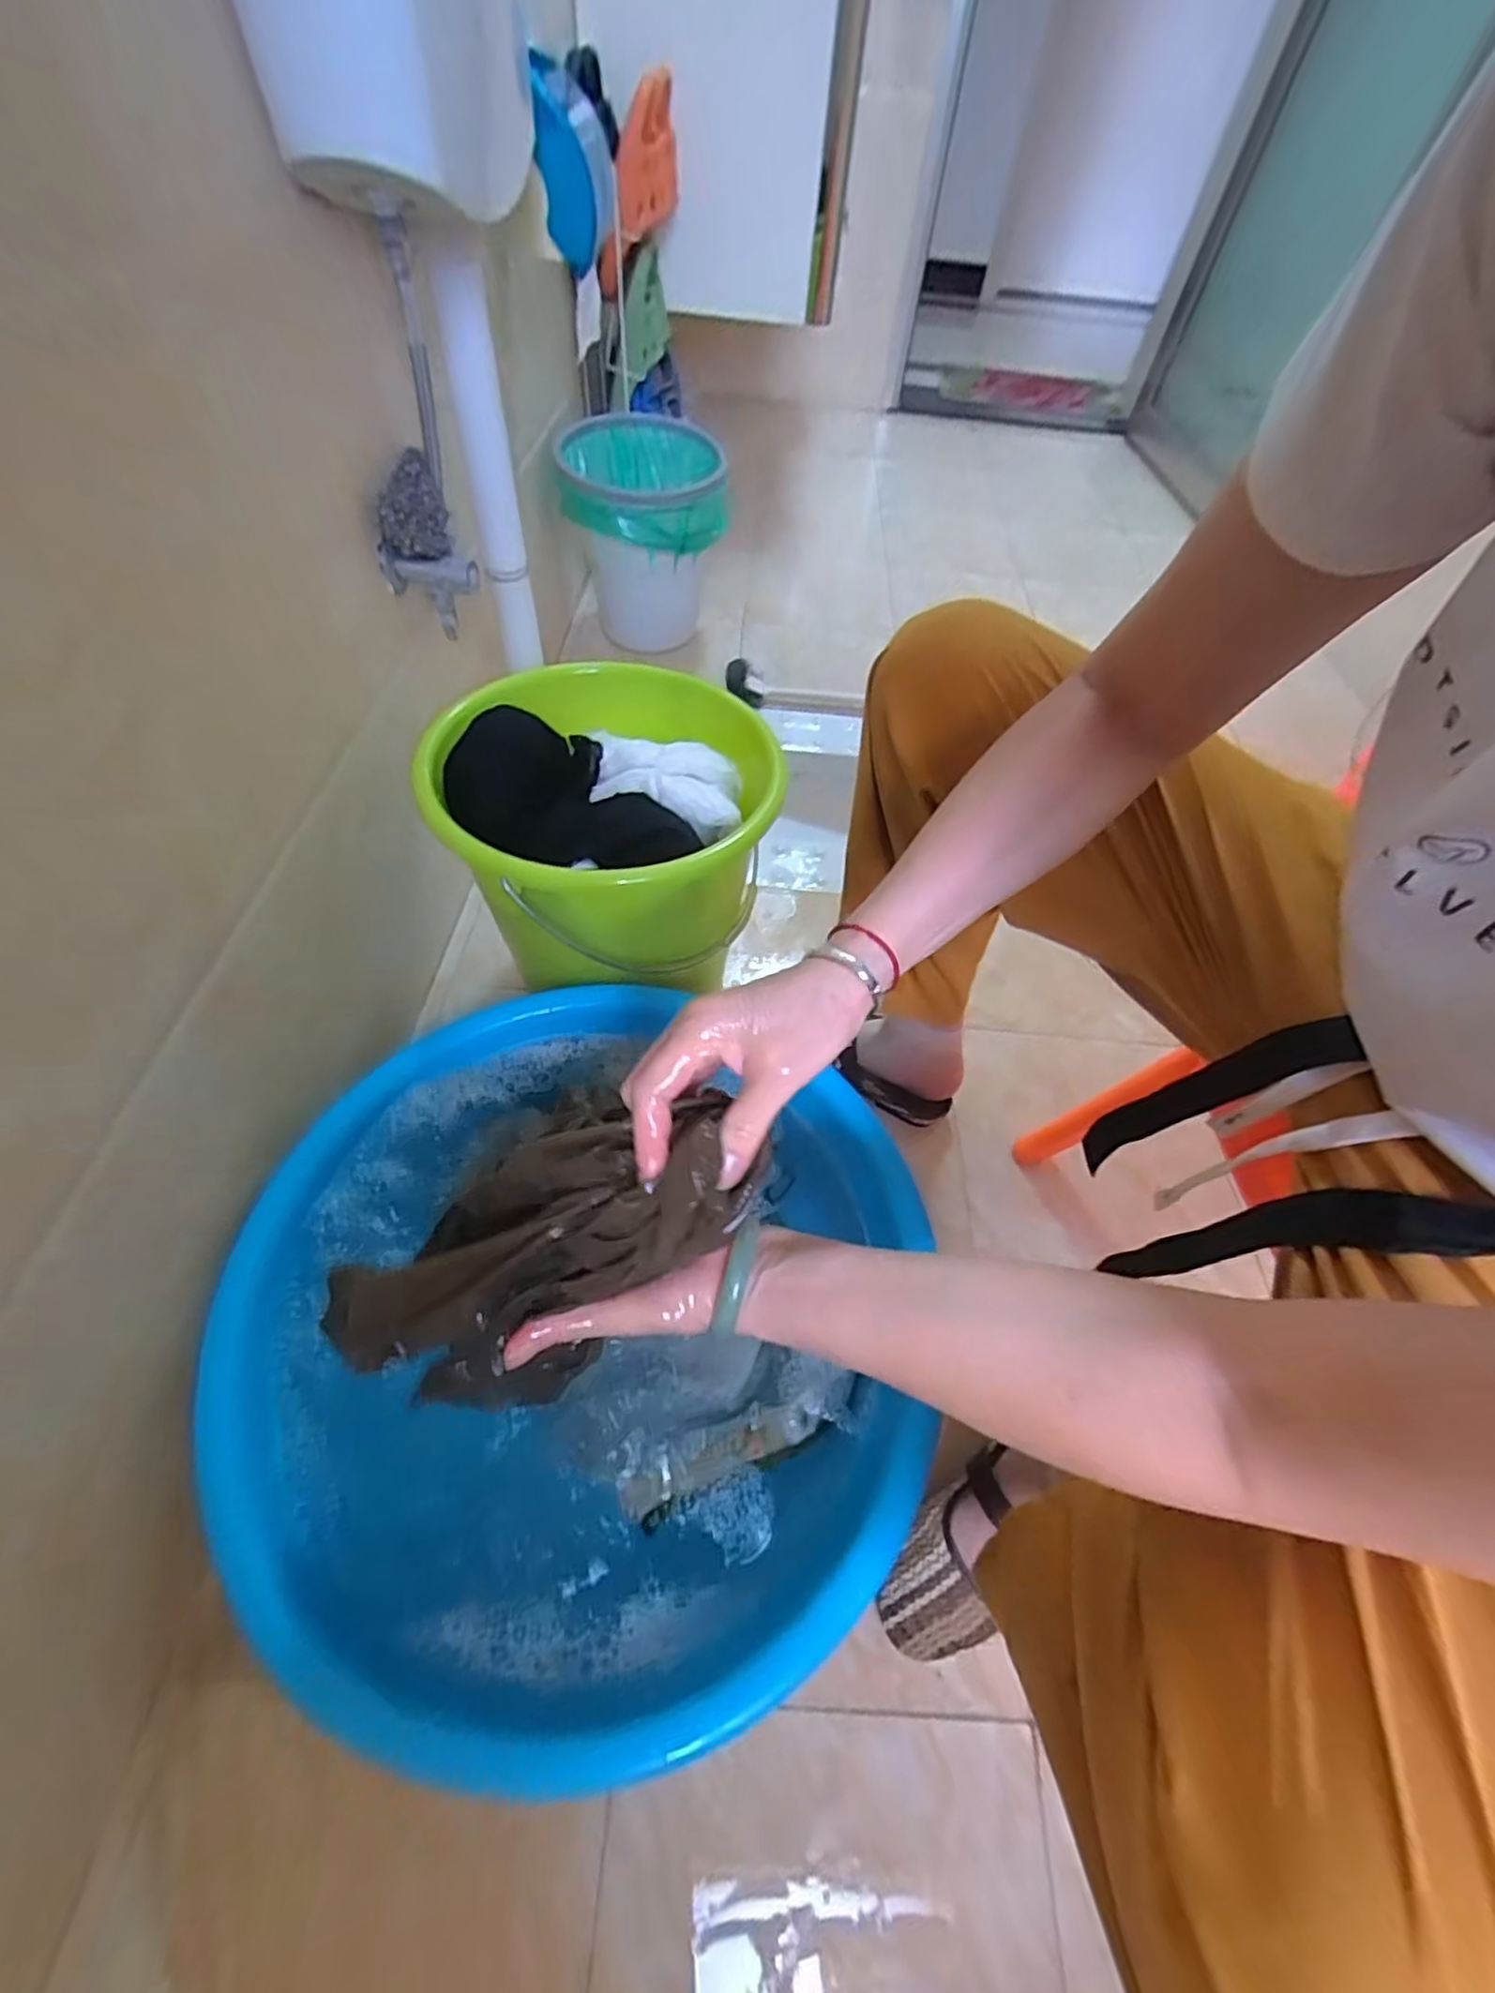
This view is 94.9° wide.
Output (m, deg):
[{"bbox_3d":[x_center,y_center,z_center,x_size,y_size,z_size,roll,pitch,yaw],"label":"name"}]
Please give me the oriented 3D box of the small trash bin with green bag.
[{"bbox_3d":[-0.176,-0.799,1.172,0.260,0.252,0.279,-8,56,-9],"label":"small trash bin with green bag"}]

